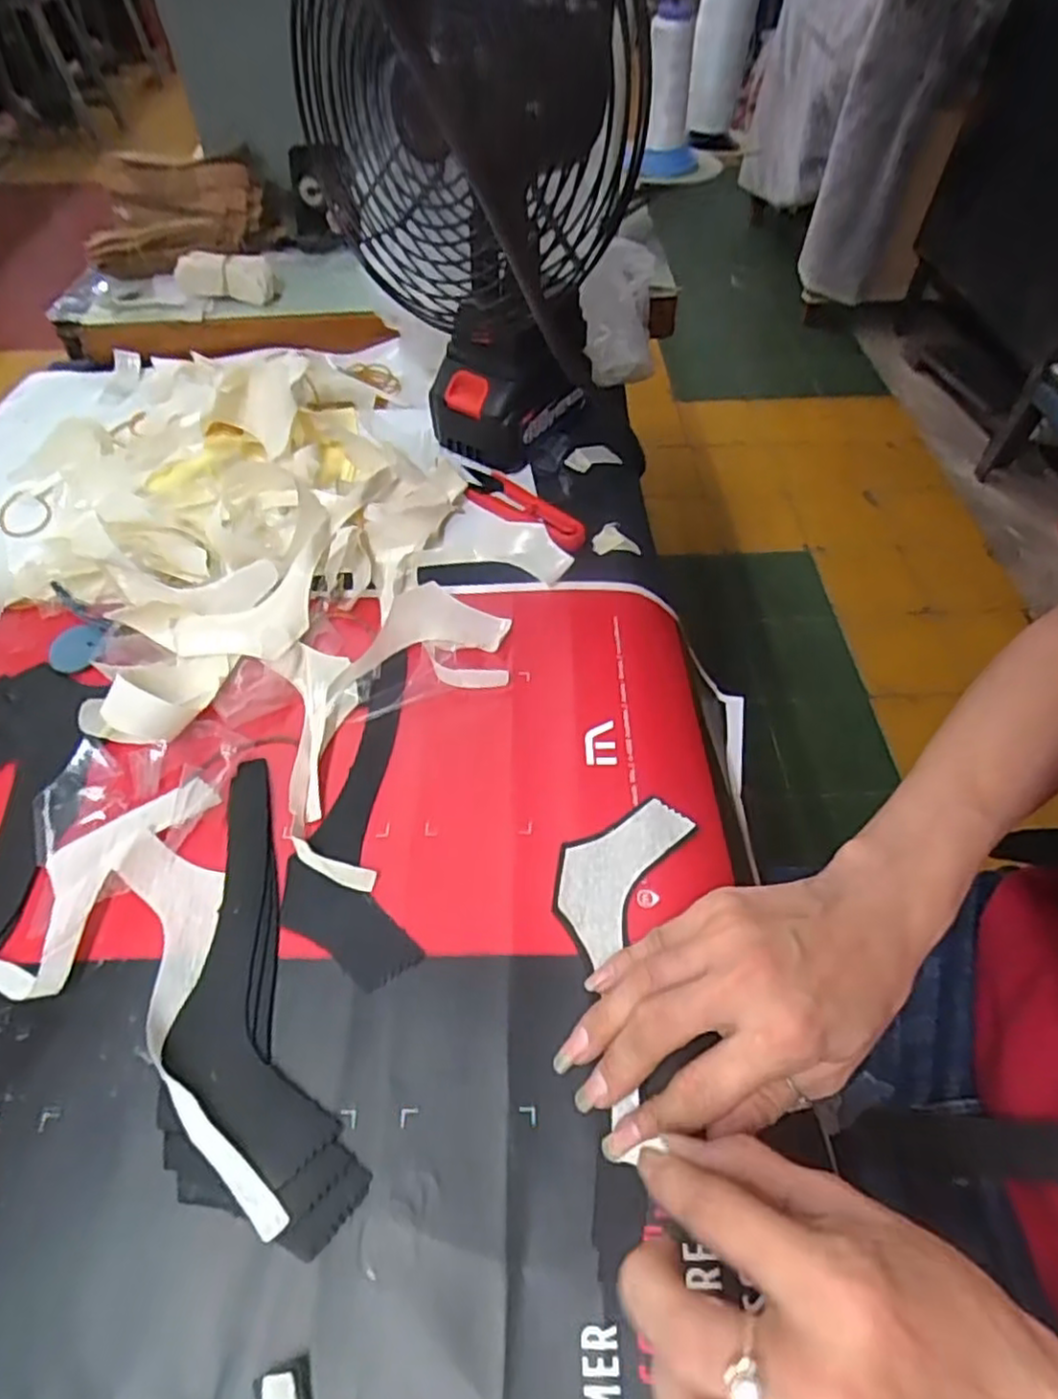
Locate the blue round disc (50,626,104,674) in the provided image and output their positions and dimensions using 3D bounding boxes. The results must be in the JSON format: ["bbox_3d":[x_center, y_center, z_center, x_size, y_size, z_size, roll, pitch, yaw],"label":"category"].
[{"bbox_3d":[-0.272,-0.032,0.421,0.028,0.004,0.033,6,54,5],"label":"blue round disc"}]

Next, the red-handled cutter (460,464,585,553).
[{"bbox_3d":[-0.009,-0.137,0.489,0.033,0.009,0.119,-36,62,-23],"label":"red-handled cutter"}]

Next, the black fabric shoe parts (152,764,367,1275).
[{"bbox_3d":[-0.128,0.119,0.305,0.062,0.008,0.207,-18,56,-12],"label":"black fabric shoe parts"}]

